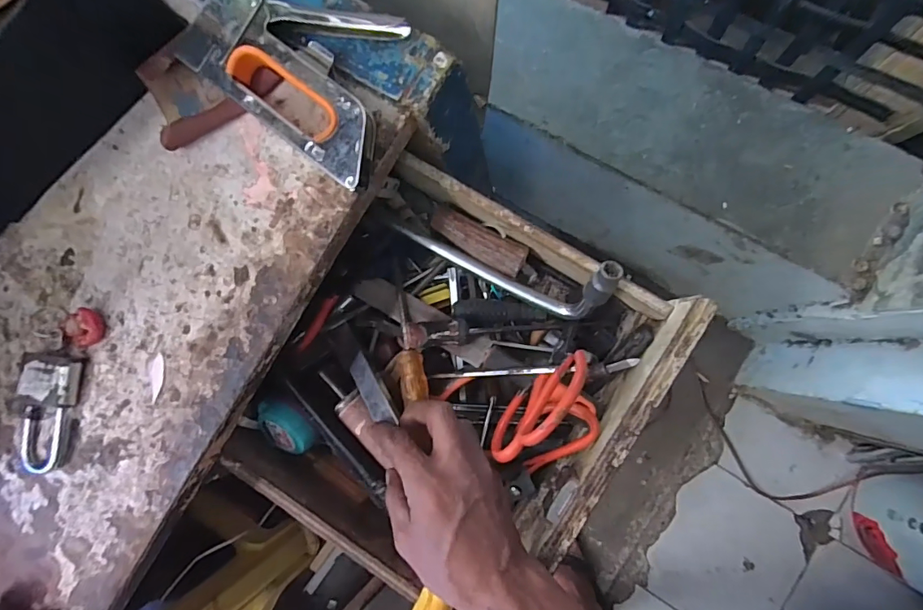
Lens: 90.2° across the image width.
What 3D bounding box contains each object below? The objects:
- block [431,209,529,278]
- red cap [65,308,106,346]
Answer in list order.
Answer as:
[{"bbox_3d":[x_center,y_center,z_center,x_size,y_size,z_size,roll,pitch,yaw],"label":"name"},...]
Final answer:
[{"bbox_3d":[0.013,-0.059,0.429,0.098,0.017,0.028,28,88,8],"label":"block"},{"bbox_3d":[-0.293,0.019,0.358,0.025,0.012,0.028,35,91,9],"label":"red cap"}]

